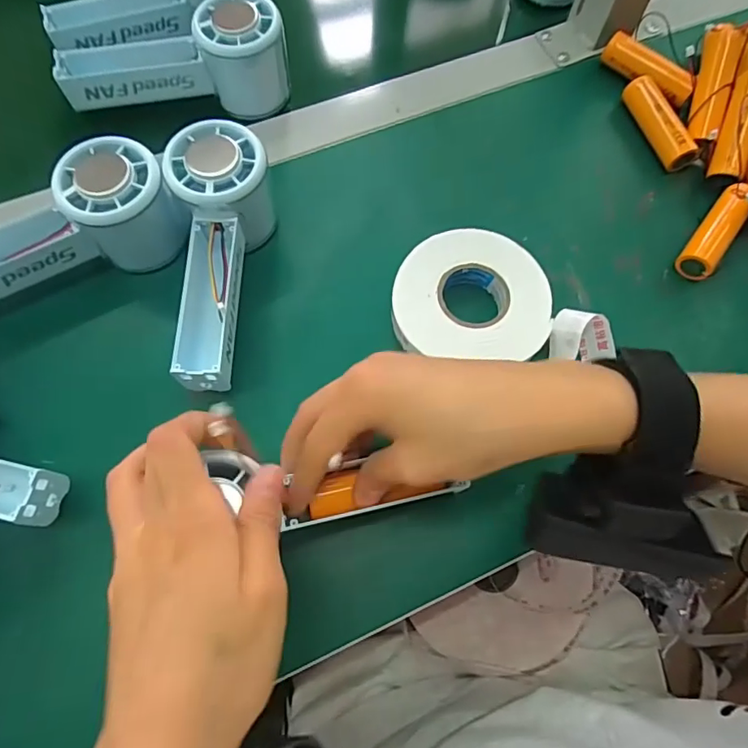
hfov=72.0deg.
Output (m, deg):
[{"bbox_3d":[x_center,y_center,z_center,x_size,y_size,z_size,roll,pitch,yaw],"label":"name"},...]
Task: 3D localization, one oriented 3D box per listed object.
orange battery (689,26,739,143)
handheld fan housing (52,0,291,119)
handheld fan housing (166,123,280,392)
[{"bbox_3d":[0.237,-0.203,0.359,0.019,0.015,0.075,7,94,1],"label":"orange battery"},{"bbox_3d":[-0.138,-0.218,0.359,0.150,0.060,0.044,-6,70,-4],"label":"handheld fan housing"},{"bbox_3d":[-0.091,-0.069,0.307,0.056,0.060,0.156,3,82,-1],"label":"handheld fan housing"}]

